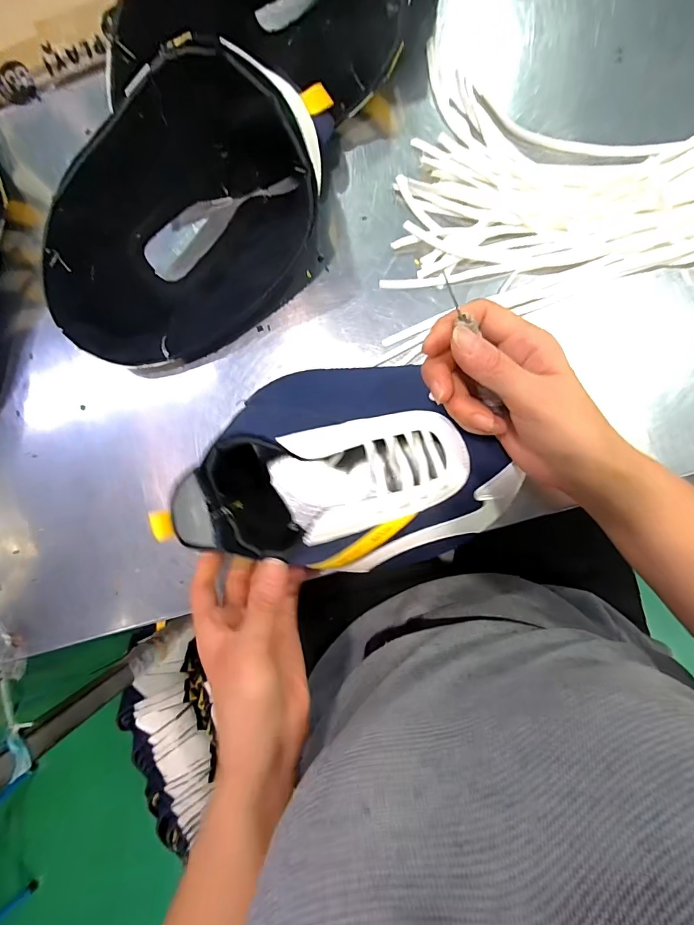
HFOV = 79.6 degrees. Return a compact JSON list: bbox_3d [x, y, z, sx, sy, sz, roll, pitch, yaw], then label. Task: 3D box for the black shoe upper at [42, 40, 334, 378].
[{"bbox_3d":[-0.115,-0.180,0.309,0.253,0.096,0.136,-41,85,4],"label":"black shoe upper"}]

